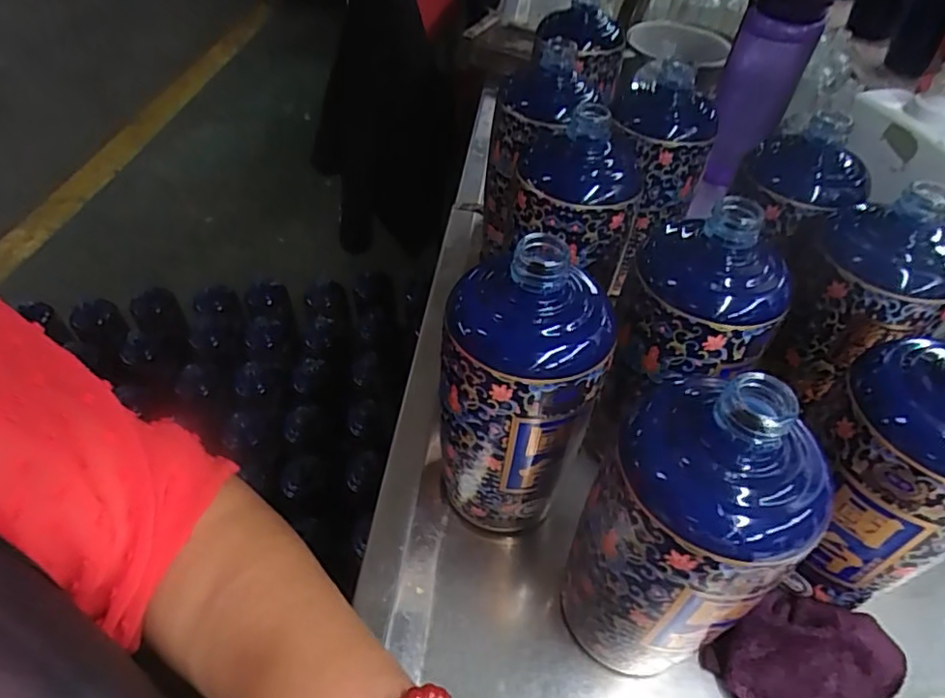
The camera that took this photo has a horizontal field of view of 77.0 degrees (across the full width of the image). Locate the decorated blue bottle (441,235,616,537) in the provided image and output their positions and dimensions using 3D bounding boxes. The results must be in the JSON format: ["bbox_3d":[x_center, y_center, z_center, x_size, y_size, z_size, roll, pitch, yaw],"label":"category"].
[{"bbox_3d":[0.024,0.027,0.317,0.077,0.176,0.070,10,48,9],"label":"decorated blue bottle"}]

